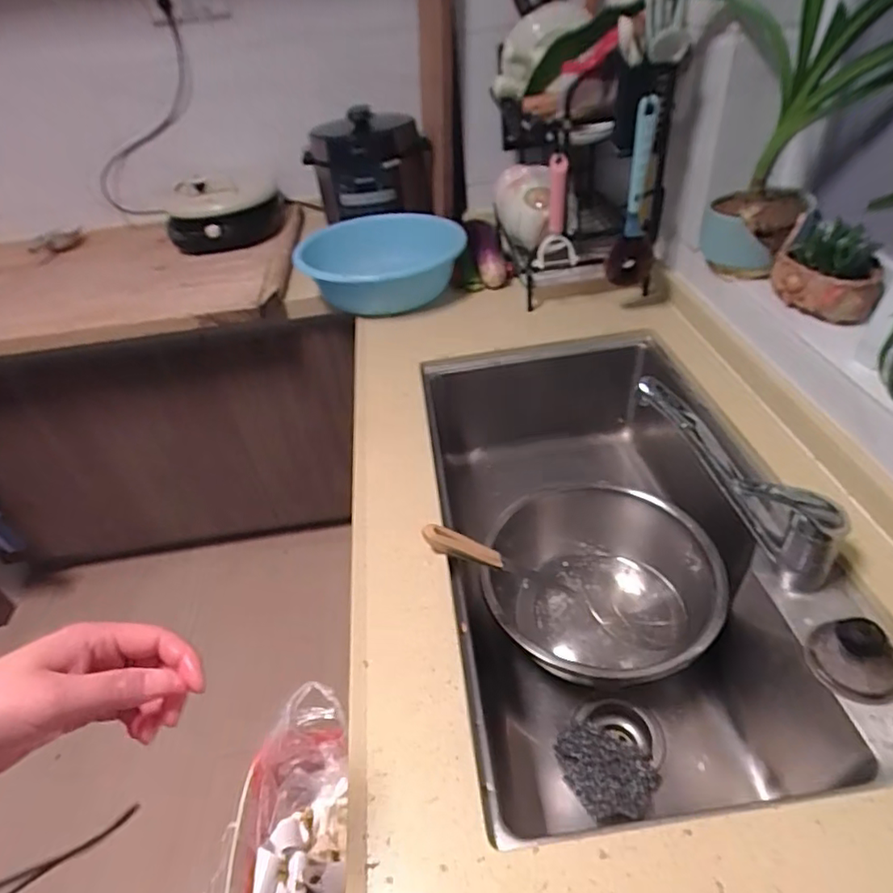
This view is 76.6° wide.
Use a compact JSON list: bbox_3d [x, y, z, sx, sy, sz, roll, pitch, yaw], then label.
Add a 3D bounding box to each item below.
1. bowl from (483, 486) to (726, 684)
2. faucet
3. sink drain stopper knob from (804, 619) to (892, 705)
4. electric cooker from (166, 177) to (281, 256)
[{"bbox_3d":[0.216,0.201,0.797,0.290,0.146,0.302,-4,41,3],"label":"bowl"},{"bbox_3d":[0.315,0.031,0.634,0.067,0.098,0.275,-27,62,-24],"label":"faucet"},{"bbox_3d":[0.388,0.197,0.531,0.080,0.048,0.066,24,49,31],"label":"sink drain stopper knob"},{"bbox_3d":[-0.549,-0.587,1.398,0.280,0.122,0.299,-20,42,-14],"label":"electric cooker"}]

